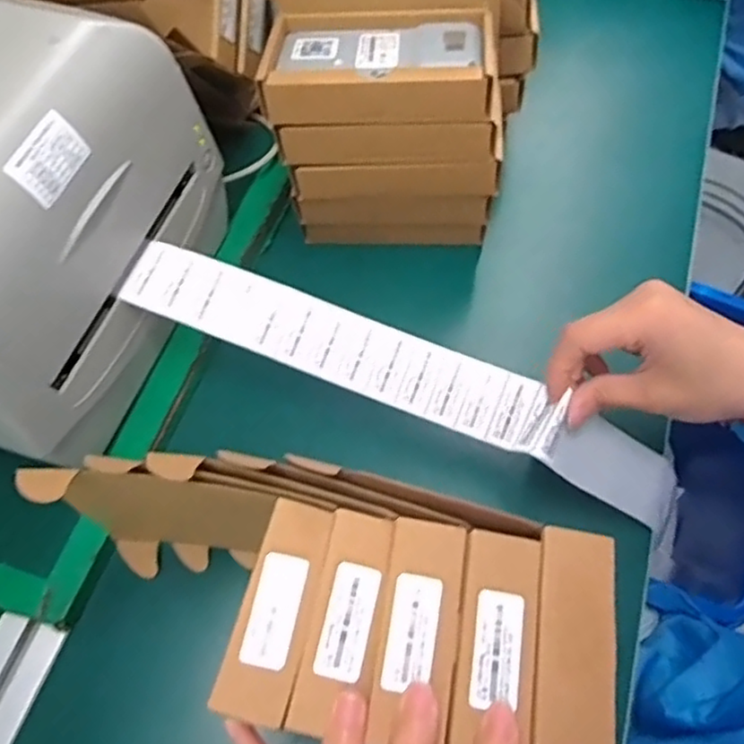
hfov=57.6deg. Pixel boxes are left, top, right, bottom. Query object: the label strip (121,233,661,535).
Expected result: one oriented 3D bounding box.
[{"bbox_3d":[0.022,0.002,0.376,0.324,0.041,0.043,23,64,1],"label":"label strip"}]

